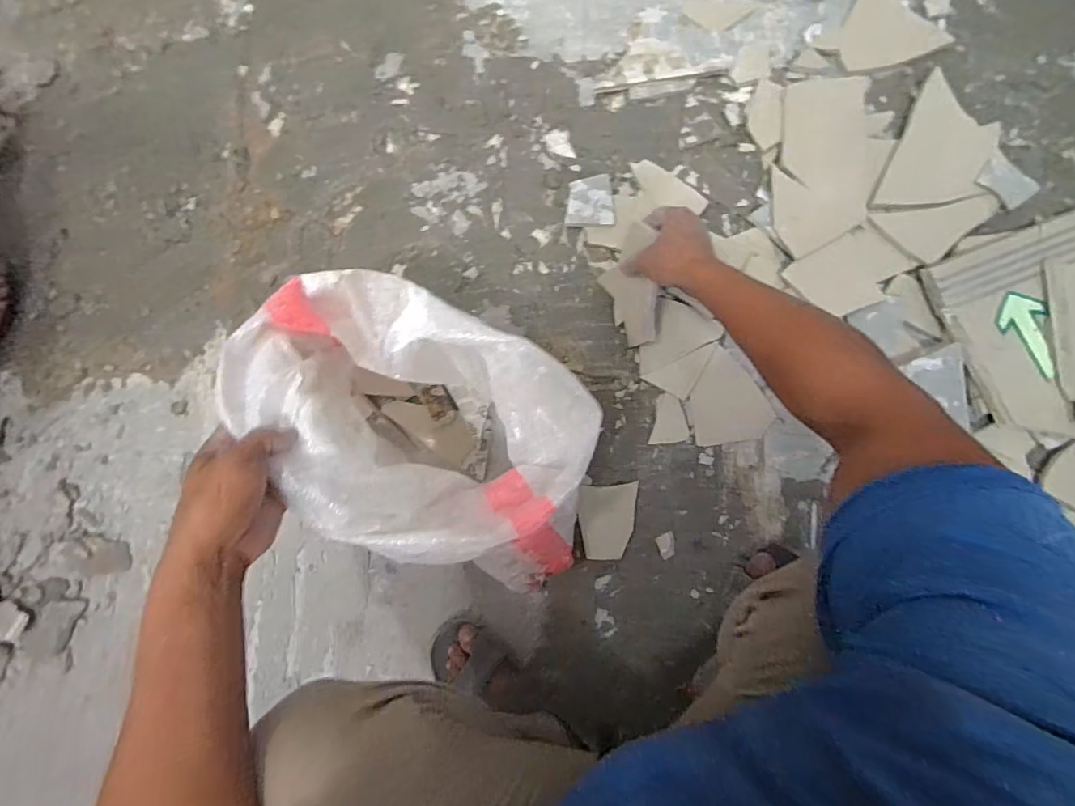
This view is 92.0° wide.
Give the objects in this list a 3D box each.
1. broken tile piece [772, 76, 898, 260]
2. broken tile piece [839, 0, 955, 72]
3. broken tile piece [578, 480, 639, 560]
[{"bbox_3d":[0.383,-0.307,0.674,0.138,0.015,0.230,3,83,5],"label":"broken tile piece"},{"bbox_3d":[0.475,-0.519,0.708,0.131,0.013,0.112,-14,85,6],"label":"broken tile piece"},{"bbox_3d":[0.096,0.162,0.710,0.077,0.008,0.102,1,87,7],"label":"broken tile piece"}]

